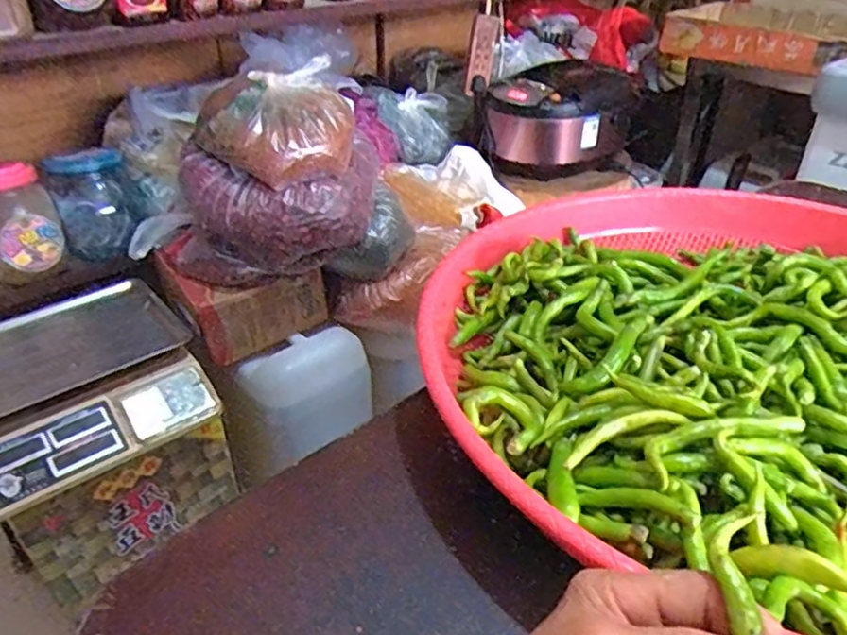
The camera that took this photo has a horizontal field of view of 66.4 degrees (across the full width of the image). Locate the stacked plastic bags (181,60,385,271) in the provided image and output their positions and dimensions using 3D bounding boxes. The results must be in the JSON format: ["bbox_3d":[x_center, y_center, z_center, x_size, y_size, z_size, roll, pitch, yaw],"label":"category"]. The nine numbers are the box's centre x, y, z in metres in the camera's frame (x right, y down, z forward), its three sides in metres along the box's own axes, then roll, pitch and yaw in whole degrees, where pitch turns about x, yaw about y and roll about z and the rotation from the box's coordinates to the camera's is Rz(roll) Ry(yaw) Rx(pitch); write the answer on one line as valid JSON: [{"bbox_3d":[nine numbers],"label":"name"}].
[{"bbox_3d":[-0.239,-0.265,1.086,0.313,0.245,0.295,-5,34,-7],"label":"stacked plastic bags"}]

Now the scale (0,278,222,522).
[{"bbox_3d":[-0.514,0.094,0.952,0.341,0.101,0.311,-26,42,-33],"label":"scale"}]

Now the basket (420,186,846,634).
[{"bbox_3d":[0.254,0.022,0.481,0.497,0.062,0.492,15,37,21],"label":"basket"}]

